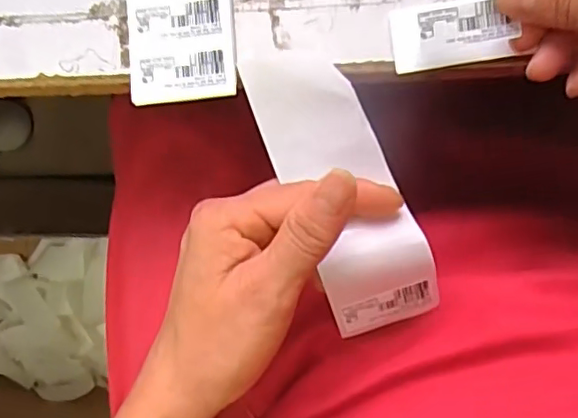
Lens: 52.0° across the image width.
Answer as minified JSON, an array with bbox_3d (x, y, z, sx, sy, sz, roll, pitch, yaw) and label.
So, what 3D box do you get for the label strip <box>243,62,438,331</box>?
[{"bbox_3d":[0.025,-0.010,0.280,0.049,0.028,0.137,-23,86,6],"label":"label strip"}]

